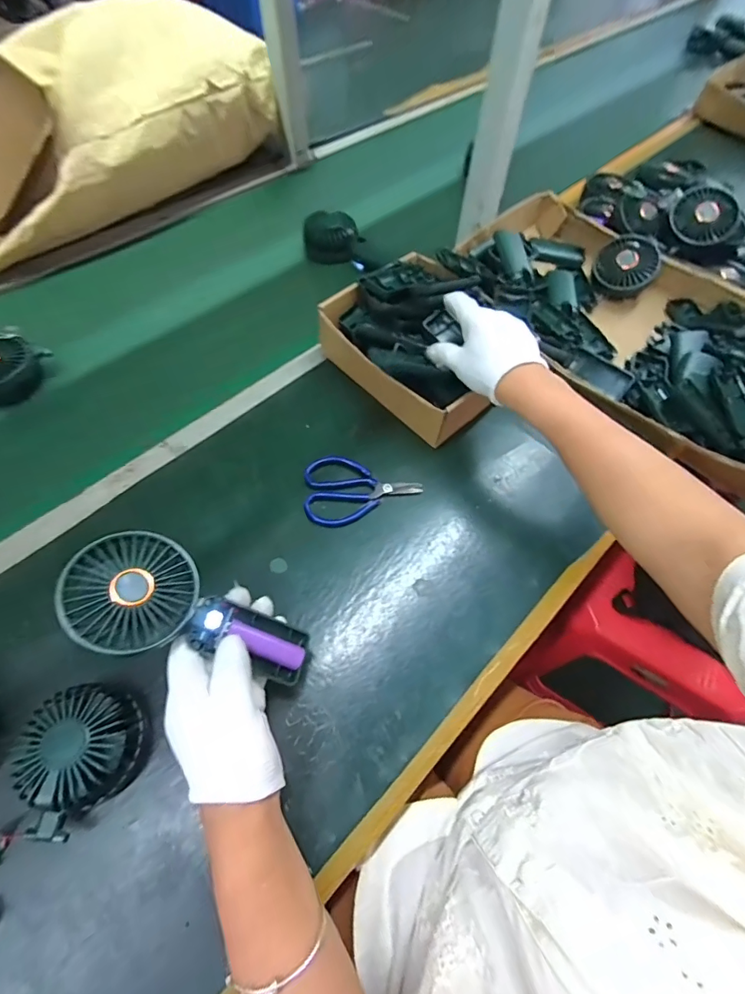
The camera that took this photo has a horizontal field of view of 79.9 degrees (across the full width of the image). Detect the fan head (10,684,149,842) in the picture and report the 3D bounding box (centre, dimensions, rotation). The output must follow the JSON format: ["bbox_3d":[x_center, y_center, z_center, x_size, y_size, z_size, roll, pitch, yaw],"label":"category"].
[{"bbox_3d":[-0.230,0.198,0.350,0.094,0.052,0.088,-39,67,-22],"label":"fan head"}]

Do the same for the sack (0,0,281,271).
[{"bbox_3d":[-0.462,-0.587,0.697,0.271,0.187,0.610,39,65,20],"label":"sack"}]

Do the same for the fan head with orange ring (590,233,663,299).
[{"bbox_3d":[0.376,-0.343,0.659,0.084,0.038,0.092,27,91,17],"label":"fan head with orange ring"}]

